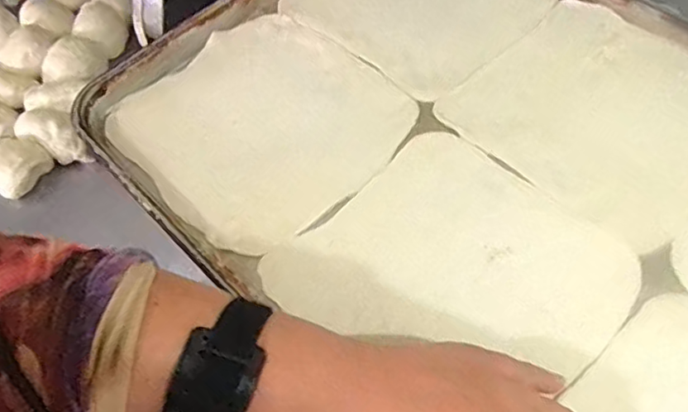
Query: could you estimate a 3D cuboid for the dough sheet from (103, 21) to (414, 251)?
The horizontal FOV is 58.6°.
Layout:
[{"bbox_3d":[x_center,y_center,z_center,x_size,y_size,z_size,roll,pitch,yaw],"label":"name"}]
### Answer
[{"bbox_3d":[-0.065,-0.065,0.479,0.194,0.020,0.185,37,66,23],"label":"dough sheet"}]

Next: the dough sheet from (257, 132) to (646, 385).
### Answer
[{"bbox_3d":[0.071,0.042,0.398,0.187,0.010,0.175,39,67,24],"label":"dough sheet"}]

